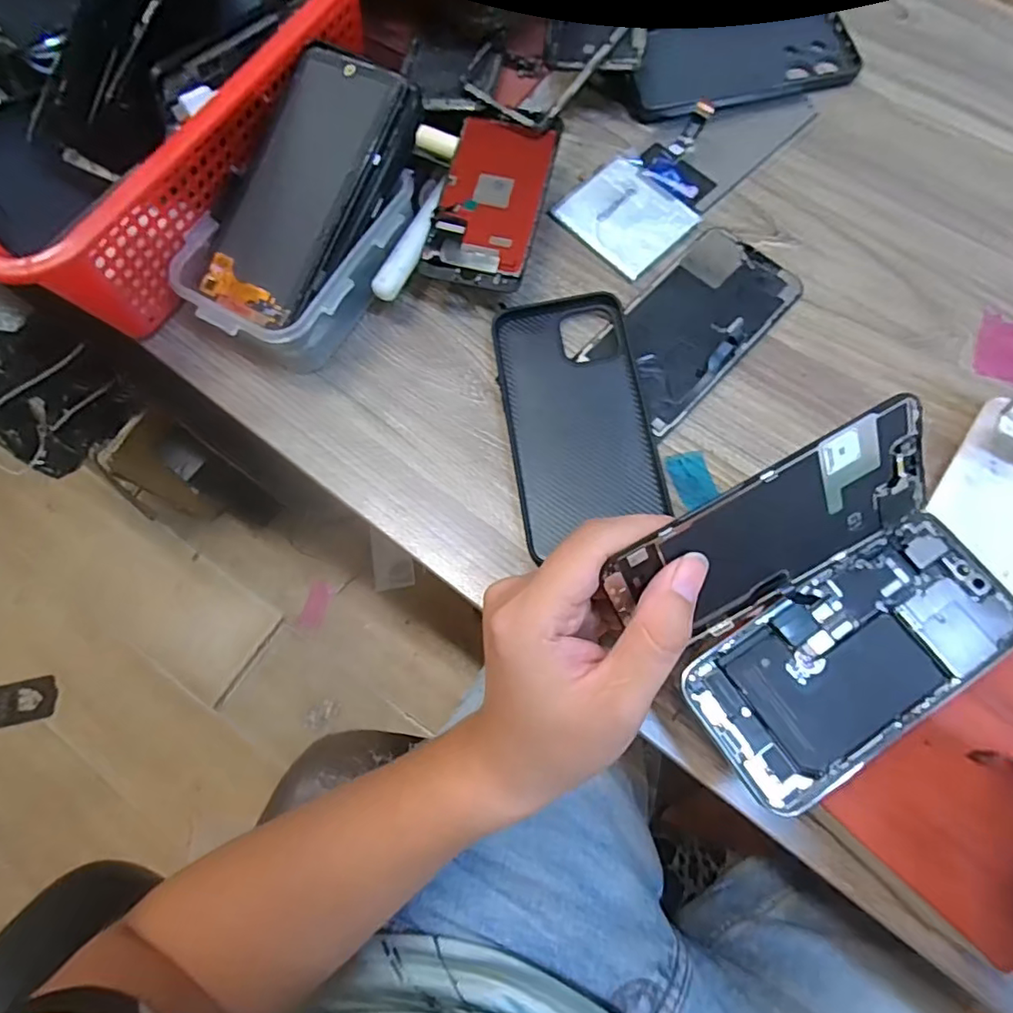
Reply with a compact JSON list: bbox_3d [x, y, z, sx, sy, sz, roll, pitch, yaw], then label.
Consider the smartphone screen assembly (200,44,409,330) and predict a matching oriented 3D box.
[{"bbox_3d":[-0.117,-0.179,0.325,0.072,0.009,0.153,28,93,12],"label":"smartphone screen assembly"}]

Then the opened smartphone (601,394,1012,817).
[{"bbox_3d":[0.139,0.039,0.239,0.147,0.074,0.116,-30,71,-10],"label":"opened smartphone"}]

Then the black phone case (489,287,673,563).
[{"bbox_3d":[0.041,-0.055,0.338,0.082,0.014,0.149,-8,69,-1],"label":"black phone case"}]

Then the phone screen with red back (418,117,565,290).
[{"bbox_3d":[-0.009,-0.189,0.358,0.062,0.006,0.119,12,76,3],"label":"phone screen with red back"}]

